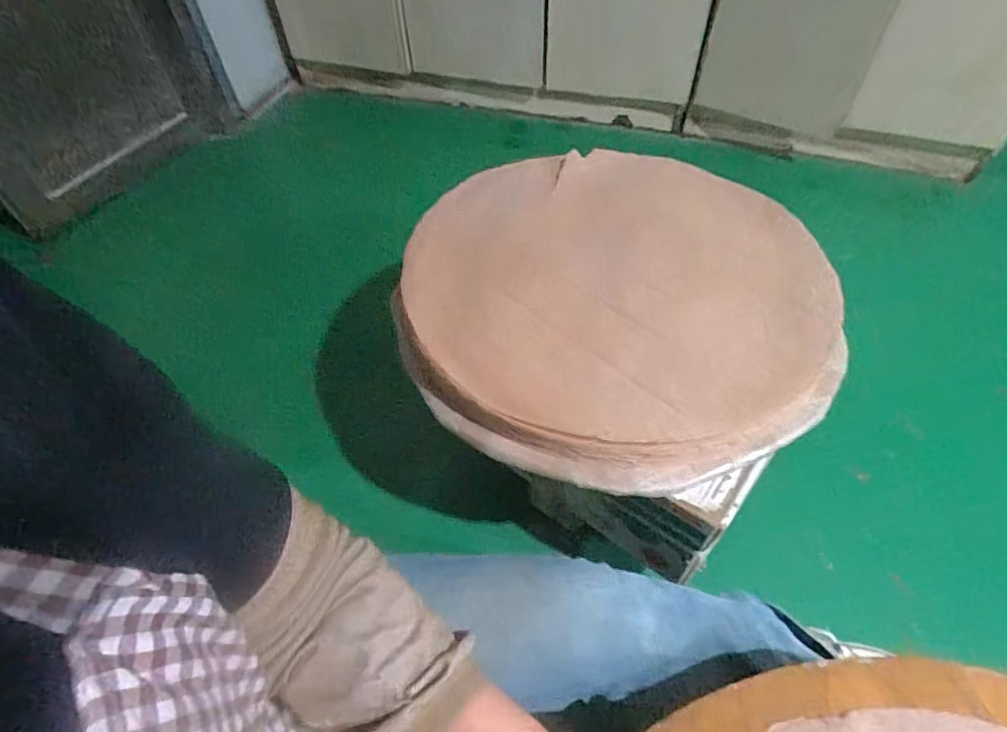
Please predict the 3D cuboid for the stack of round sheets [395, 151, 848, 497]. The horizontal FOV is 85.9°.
[{"bbox_3d":[0.141,-0.097,0.710,0.544,0.081,0.516,-1,53,1],"label":"stack of round sheets"}]

